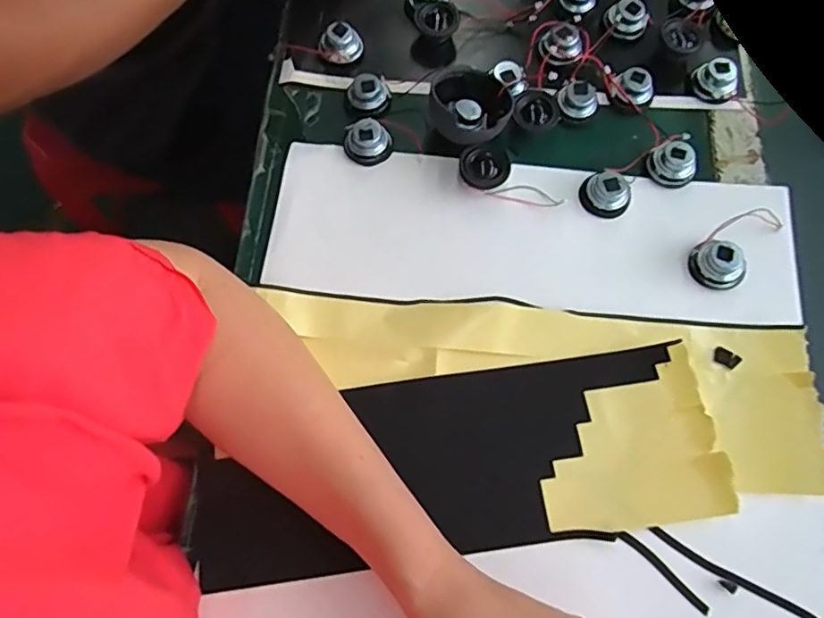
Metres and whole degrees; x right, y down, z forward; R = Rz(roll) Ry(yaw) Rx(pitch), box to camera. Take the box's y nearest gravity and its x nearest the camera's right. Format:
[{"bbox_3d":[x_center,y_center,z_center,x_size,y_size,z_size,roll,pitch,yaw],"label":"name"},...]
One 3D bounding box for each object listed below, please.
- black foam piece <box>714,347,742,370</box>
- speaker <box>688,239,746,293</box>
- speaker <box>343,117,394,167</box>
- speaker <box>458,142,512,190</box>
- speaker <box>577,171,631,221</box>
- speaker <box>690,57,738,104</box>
[{"bbox_3d":[0.209,0.033,0.378,0.016,0.004,0.011,32,74,10],"label":"black foam piece"},{"bbox_3d":[0.212,-0.032,0.392,0.032,0.018,0.034,-17,72,-5],"label":"speaker"},{"bbox_3d":[-0.033,-0.125,0.427,0.035,0.019,0.029,-7,72,-2],"label":"speaker"},{"bbox_3d":[0.053,-0.102,0.419,0.038,0.018,0.033,-23,73,-7],"label":"speaker"},{"bbox_3d":[0.141,-0.083,0.413,0.034,0.020,0.029,3,71,1],"label":"speaker"},{"bbox_3d":[0.239,-0.180,0.450,0.031,0.019,0.029,2,71,1],"label":"speaker"}]

